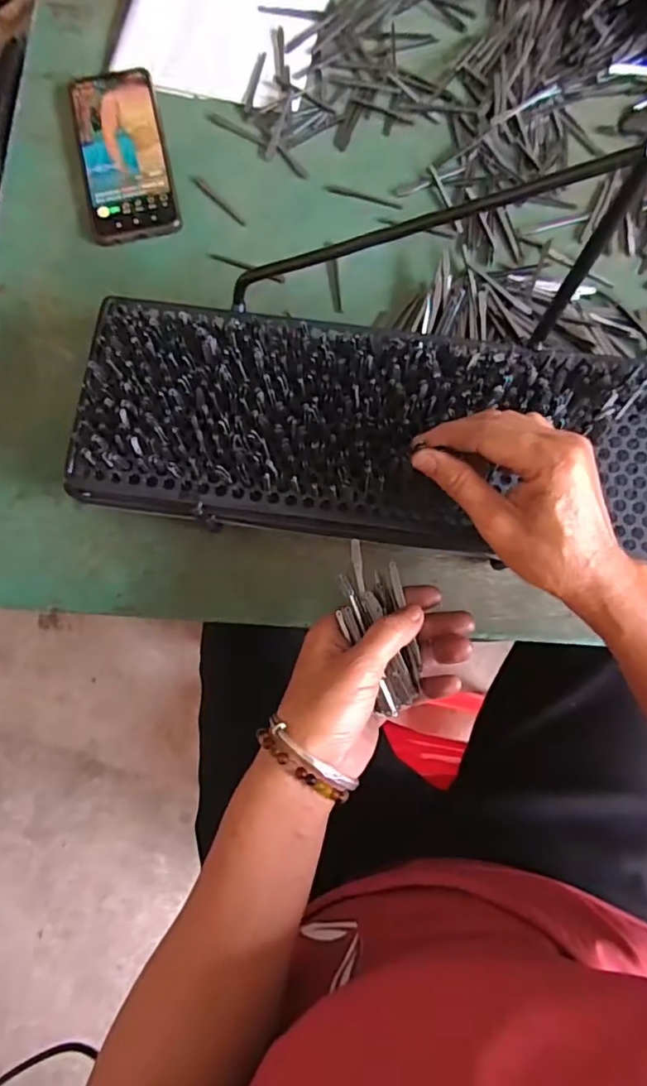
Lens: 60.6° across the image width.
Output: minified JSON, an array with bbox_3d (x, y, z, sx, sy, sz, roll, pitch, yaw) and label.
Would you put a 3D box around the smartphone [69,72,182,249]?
[{"bbox_3d":[-0.175,-0.341,0.487,0.075,0.013,0.159,-12,80,-2],"label":"smartphone"}]

